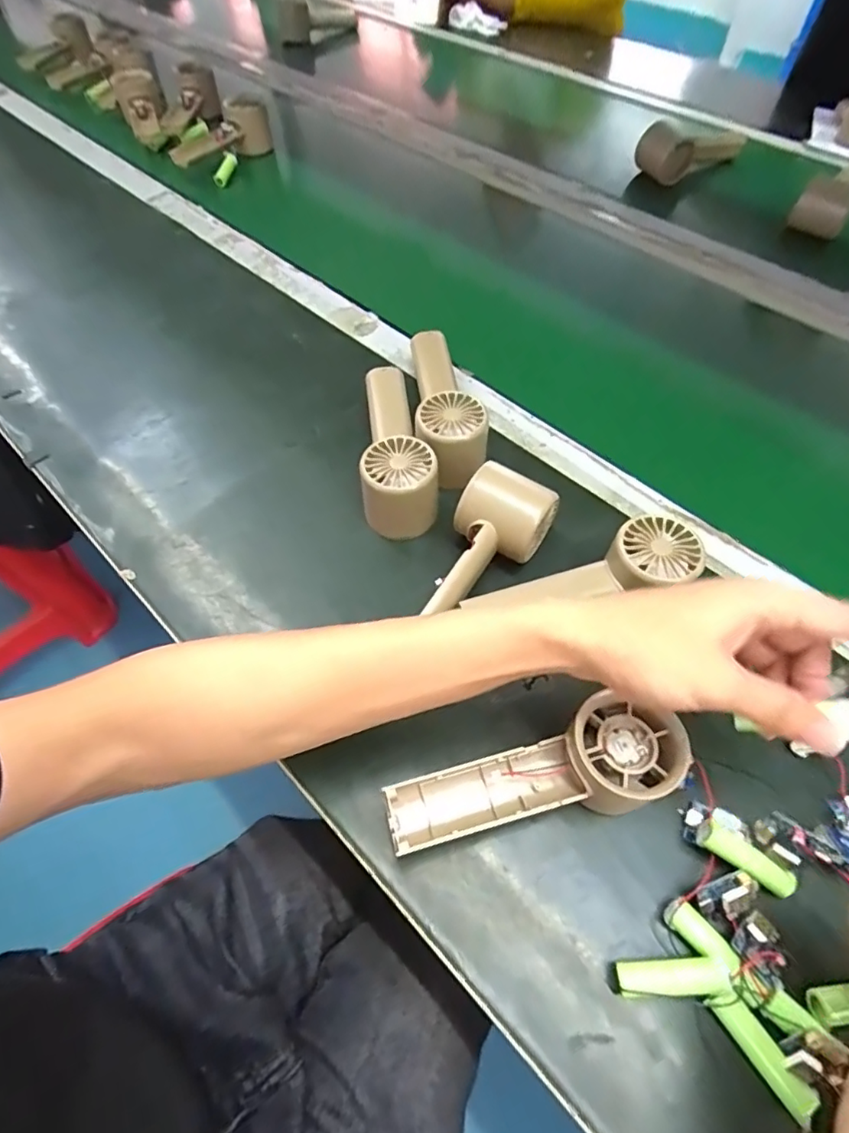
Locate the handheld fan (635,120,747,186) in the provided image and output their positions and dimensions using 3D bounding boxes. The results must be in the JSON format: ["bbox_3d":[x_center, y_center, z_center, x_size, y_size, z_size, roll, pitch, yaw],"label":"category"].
[{"bbox_3d":[0.361,-0.563,0.751,0.162,0.053,0.045,-19,59,-11],"label":"handheld fan"}]

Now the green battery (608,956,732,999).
[{"bbox_3d":[0.116,0.196,0.266,0.054,0.012,0.014,-13,56,12],"label":"green battery"}]

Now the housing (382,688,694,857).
[{"bbox_3d":[0.059,0.118,0.298,0.154,0.049,0.054,-18,59,-11],"label":"housing"}]

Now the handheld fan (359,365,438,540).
[{"bbox_3d":[-0.020,-0.101,0.434,0.052,0.052,0.144,-3,57,-1],"label":"handheld fan"}]

